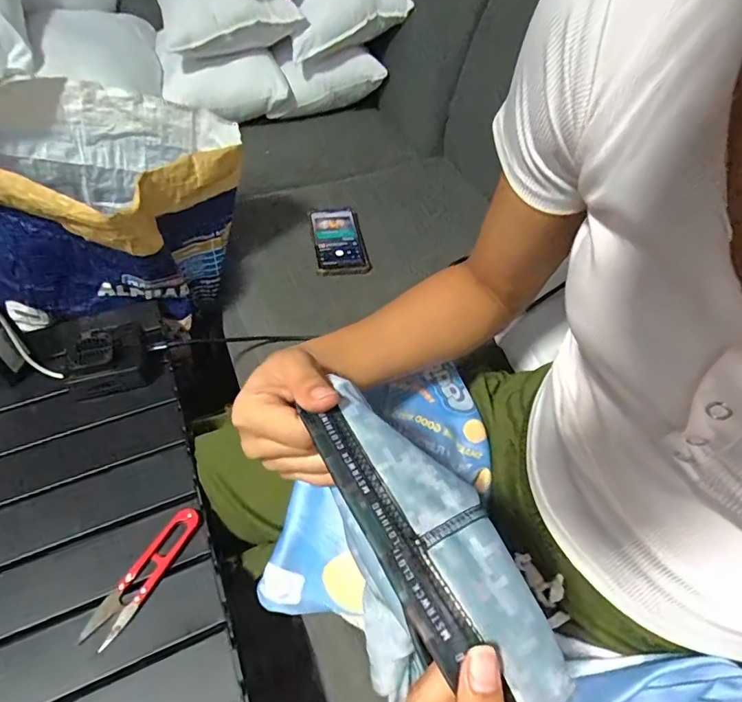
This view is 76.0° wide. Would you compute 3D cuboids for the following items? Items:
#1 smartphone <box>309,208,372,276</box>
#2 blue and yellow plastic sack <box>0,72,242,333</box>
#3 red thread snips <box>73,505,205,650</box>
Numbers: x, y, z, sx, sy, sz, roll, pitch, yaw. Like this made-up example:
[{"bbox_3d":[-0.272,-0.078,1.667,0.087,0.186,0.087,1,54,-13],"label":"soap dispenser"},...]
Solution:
[{"bbox_3d":[-0.052,-0.181,0.759,0.080,0.005,0.168,-7,49,-7],"label":"smartphone"},{"bbox_3d":[-0.336,-0.184,0.608,0.303,0.245,0.271,6,49,4],"label":"blue and yellow plastic sack"},{"bbox_3d":[-0.187,0.184,0.395,0.030,0.010,0.116,26,53,18],"label":"red thread snips"}]

